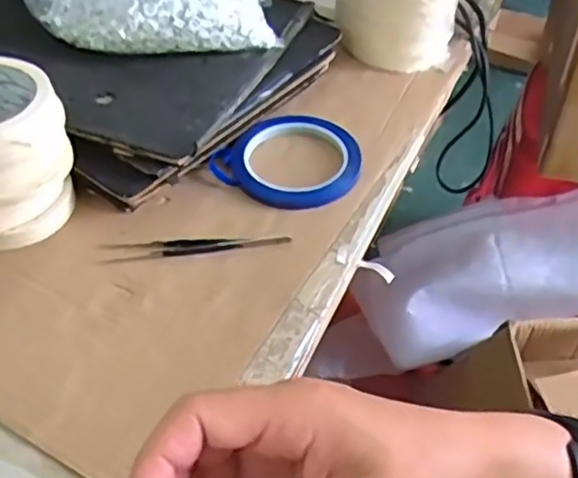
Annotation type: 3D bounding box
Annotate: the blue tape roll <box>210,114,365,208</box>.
[{"bbox_3d":[0.006,-0.065,0.525,0.099,0.009,0.101,0,48,0],"label":"blue tape roll"}]

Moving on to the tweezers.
[{"bbox_3d":[-0.067,0.005,0.467,0.132,0.007,0.016,-3,48,-2],"label":"tweezers"}]

